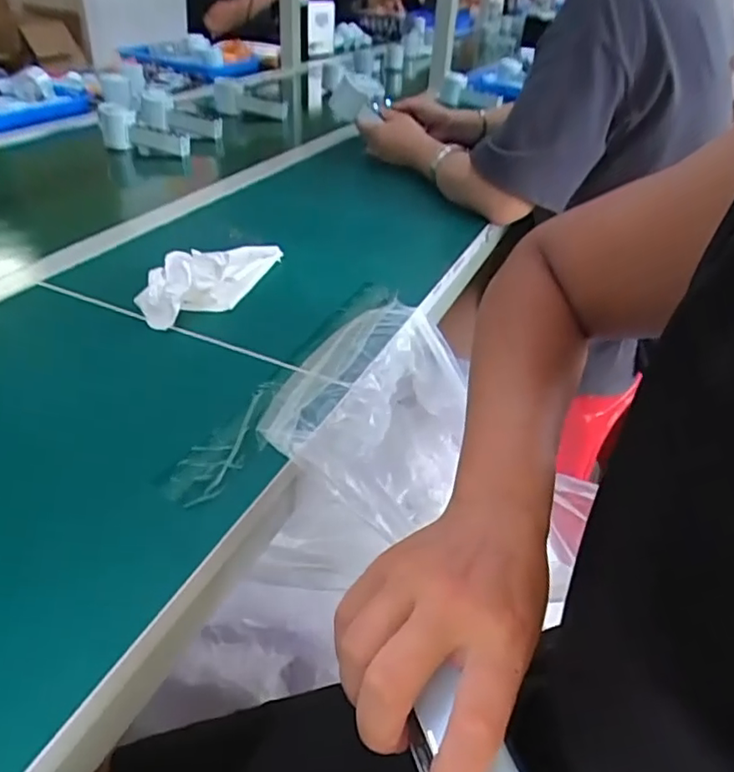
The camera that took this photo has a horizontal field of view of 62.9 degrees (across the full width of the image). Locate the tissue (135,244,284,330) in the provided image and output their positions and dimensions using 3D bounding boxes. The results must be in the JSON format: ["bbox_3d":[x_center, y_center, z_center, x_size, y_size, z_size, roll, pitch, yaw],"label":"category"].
[{"bbox_3d":[-0.153,-0.118,0.608,0.076,0.053,0.194,14,37,12],"label":"tissue"}]

